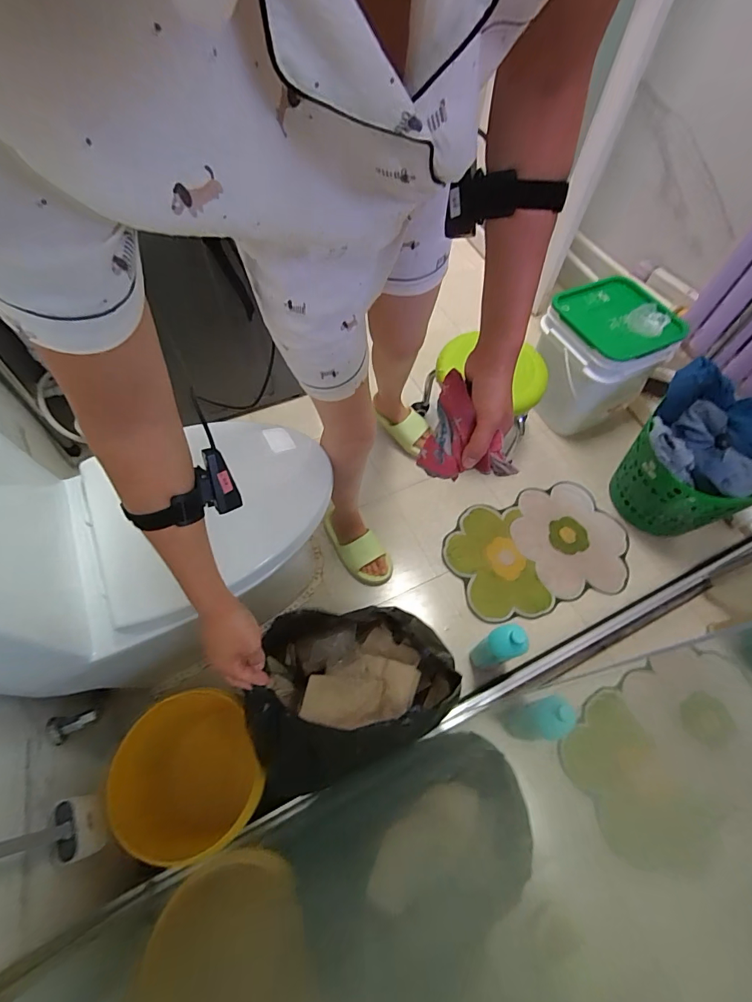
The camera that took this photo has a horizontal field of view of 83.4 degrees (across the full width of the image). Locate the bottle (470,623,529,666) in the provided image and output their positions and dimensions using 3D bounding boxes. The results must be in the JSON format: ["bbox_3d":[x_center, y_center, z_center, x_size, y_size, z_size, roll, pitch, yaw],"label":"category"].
[{"bbox_3d":[0.272,0.343,0.965,0.060,0.233,0.066,1,59,-2],"label":"bottle"}]

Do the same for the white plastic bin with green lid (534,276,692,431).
[{"bbox_3d":[0.664,-0.444,1.287,0.300,0.303,0.314,-24,63,-16],"label":"white plastic bin with green lid"}]

